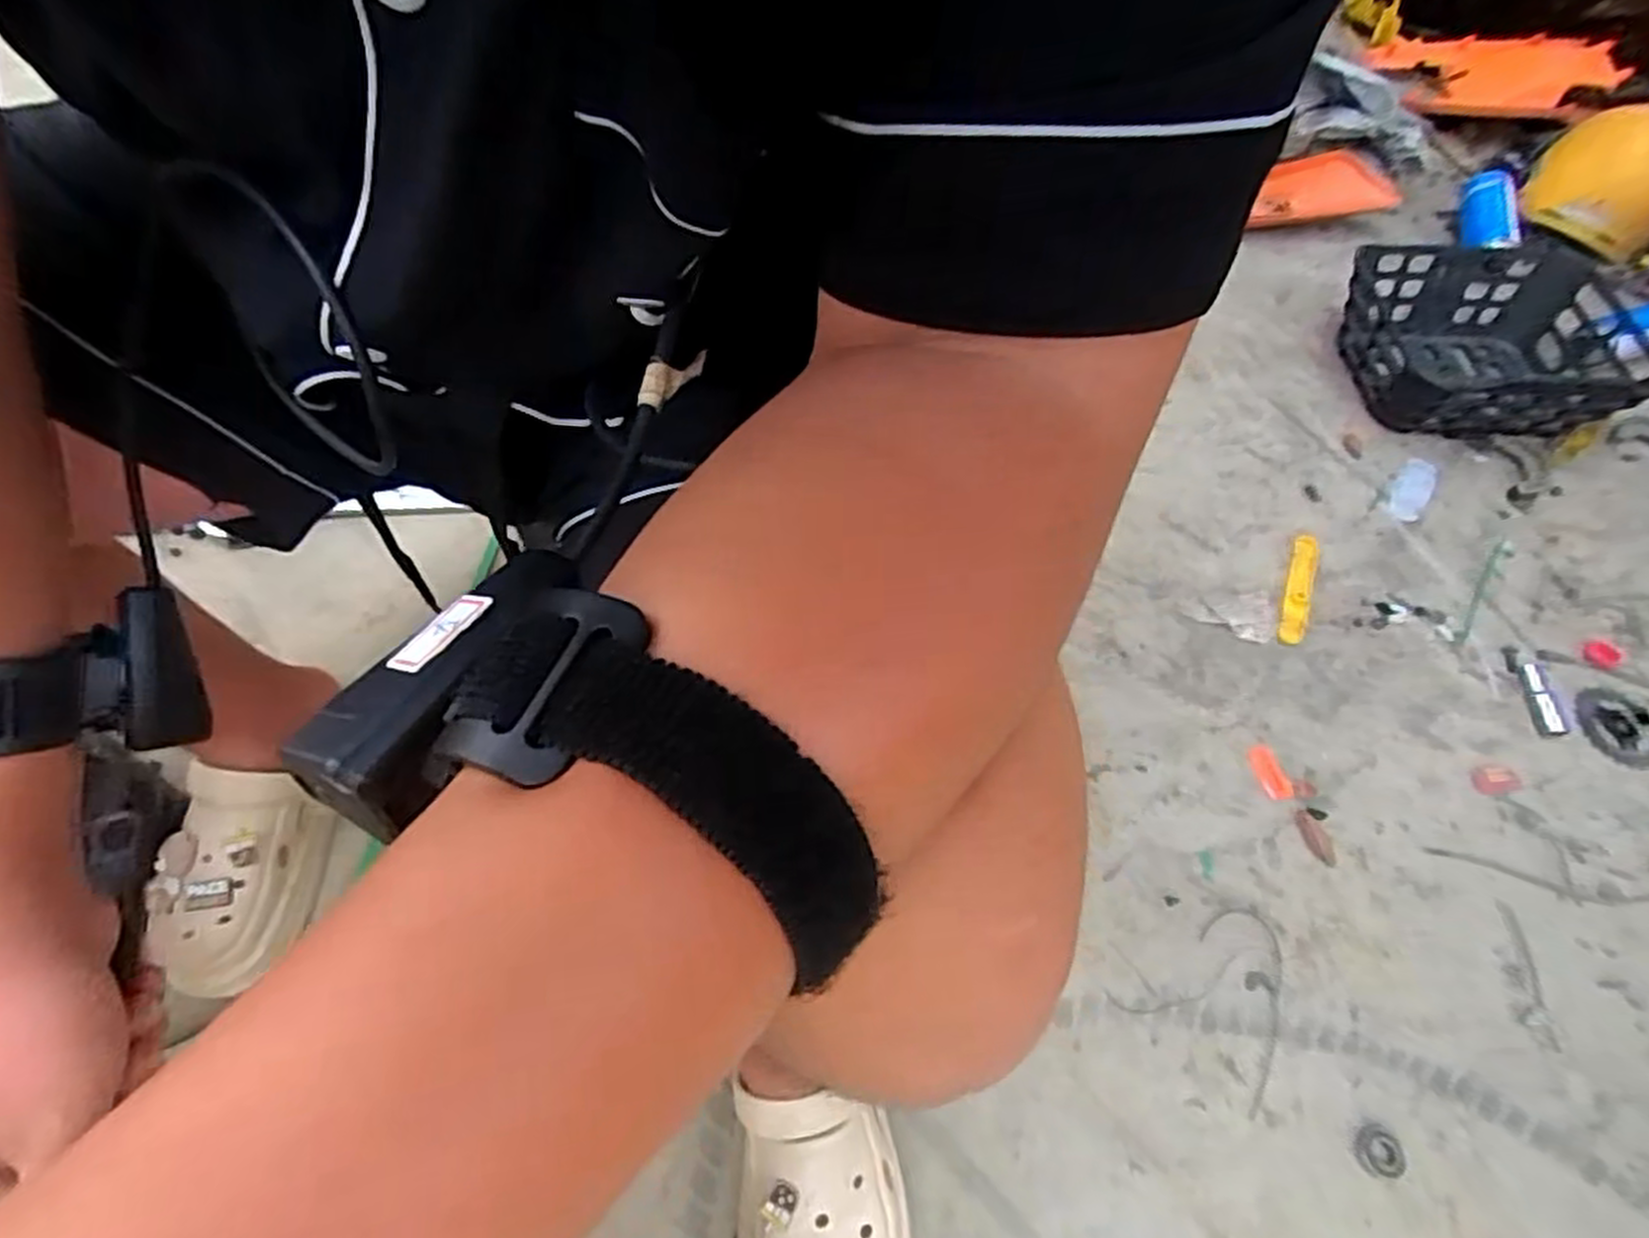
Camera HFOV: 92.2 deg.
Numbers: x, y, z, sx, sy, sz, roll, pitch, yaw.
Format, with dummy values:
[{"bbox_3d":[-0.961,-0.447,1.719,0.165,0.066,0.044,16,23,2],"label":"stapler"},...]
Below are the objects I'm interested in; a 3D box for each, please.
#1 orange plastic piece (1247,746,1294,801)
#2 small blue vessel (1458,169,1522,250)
[{"bbox_3d":[0.450,0.155,0.800,0.025,0.014,0.054,-9,60,-9],"label":"orange plastic piece"},{"bbox_3d":[0.961,-0.590,1.146,0.054,0.043,0.193,21,60,8],"label":"small blue vessel"}]

